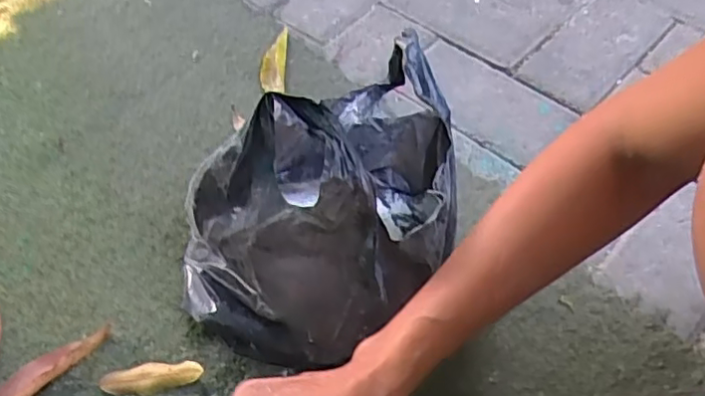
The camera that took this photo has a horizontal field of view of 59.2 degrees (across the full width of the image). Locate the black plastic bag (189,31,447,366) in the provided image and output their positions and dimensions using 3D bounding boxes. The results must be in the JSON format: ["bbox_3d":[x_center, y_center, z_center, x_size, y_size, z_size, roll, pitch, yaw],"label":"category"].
[{"bbox_3d":[-0.028,-0.010,0.513,0.215,0.223,0.240,16,59,15],"label":"black plastic bag"}]

